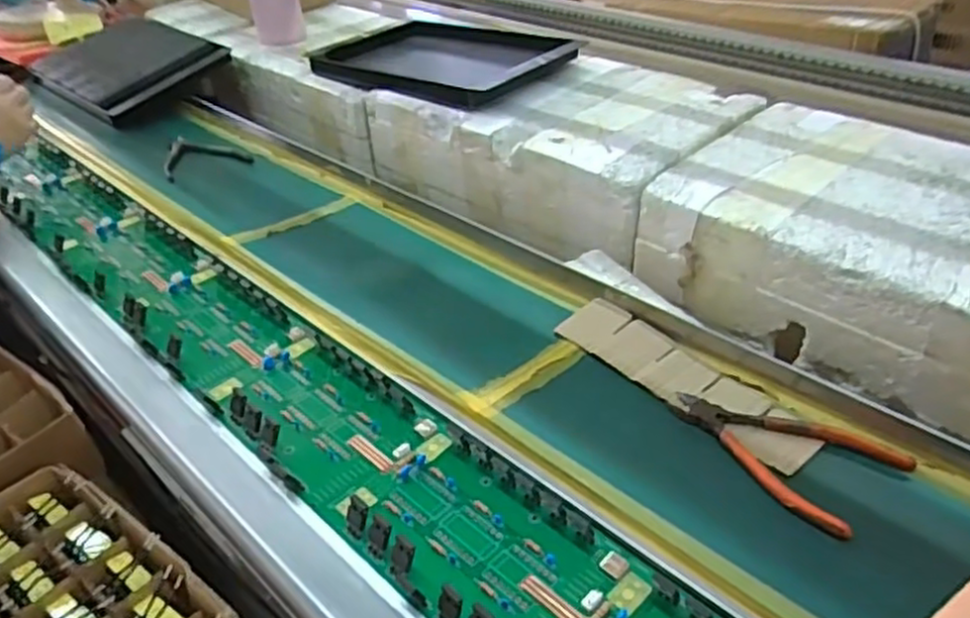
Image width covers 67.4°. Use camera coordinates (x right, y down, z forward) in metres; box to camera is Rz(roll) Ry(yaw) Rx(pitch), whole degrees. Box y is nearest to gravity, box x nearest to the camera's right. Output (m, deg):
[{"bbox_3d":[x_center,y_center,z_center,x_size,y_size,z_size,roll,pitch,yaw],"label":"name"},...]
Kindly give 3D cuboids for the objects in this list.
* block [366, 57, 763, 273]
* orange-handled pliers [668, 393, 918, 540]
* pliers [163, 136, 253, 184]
[{"bbox_3d":[0.097,-0.215,0.939,0.291,0.123,0.423,-27,42,-29],"label":"block"},{"bbox_3d":[0.207,0.092,0.517,0.095,0.014,0.149,-30,44,-32],"label":"orange-handled pliers"},{"bbox_3d":[-0.376,-0.209,0.972,0.110,0.007,0.136,-19,39,-21],"label":"pliers"}]

